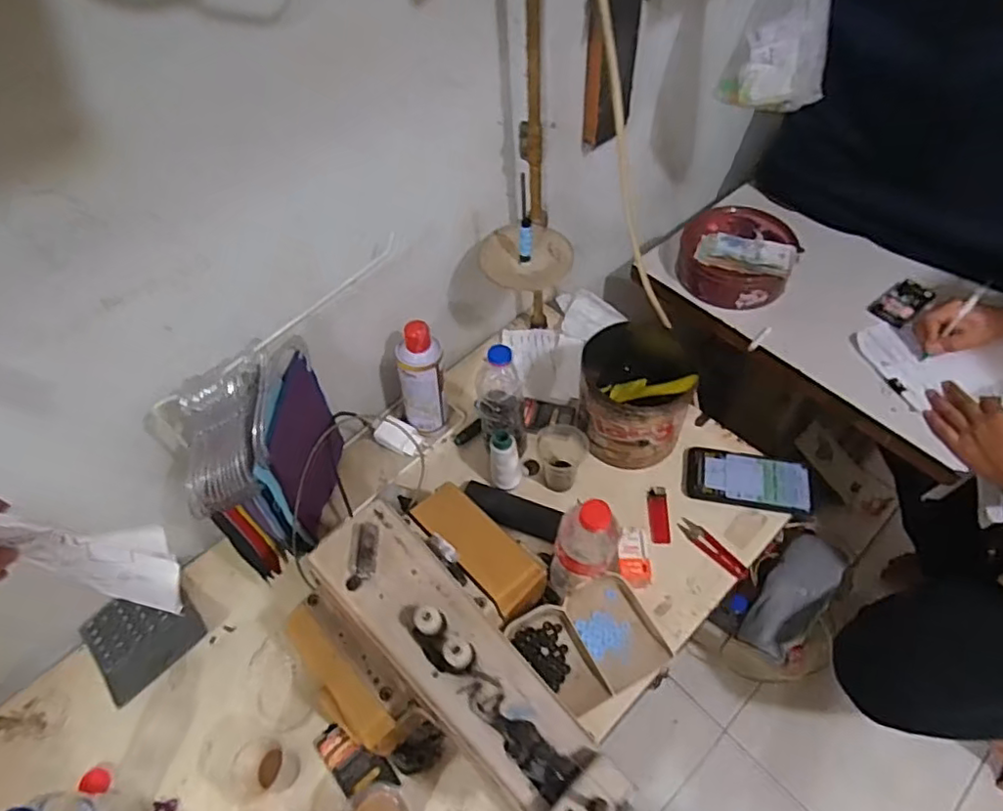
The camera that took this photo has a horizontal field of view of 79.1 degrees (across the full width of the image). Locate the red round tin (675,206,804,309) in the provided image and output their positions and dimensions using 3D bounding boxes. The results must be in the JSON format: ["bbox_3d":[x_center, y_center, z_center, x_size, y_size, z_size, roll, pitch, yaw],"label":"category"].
[{"bbox_3d":[0.403,-0.251,1.051,0.191,0.095,0.164,13,57,12],"label":"red round tin"}]

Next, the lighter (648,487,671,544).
[{"bbox_3d":[0.219,0.152,0.841,0.025,0.007,0.085,1,55,4],"label":"lighter"}]

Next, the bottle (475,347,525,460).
[{"bbox_3d":[0.000,0.005,0.838,0.064,0.203,0.065,-1,55,2],"label":"bottle"}]

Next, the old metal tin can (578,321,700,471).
[{"bbox_3d":[0.192,-0.015,0.869,0.148,0.146,0.163,16,57,14],"label":"old metal tin can"}]

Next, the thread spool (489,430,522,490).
[{"bbox_3d":[0.006,0.076,0.833,0.041,0.120,0.031,-5,55,0],"label":"thread spool"}]

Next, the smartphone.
[{"bbox_3d":[0.349,0.106,0.861,0.169,0.007,0.079,8,63,15],"label":"smartphone"}]

